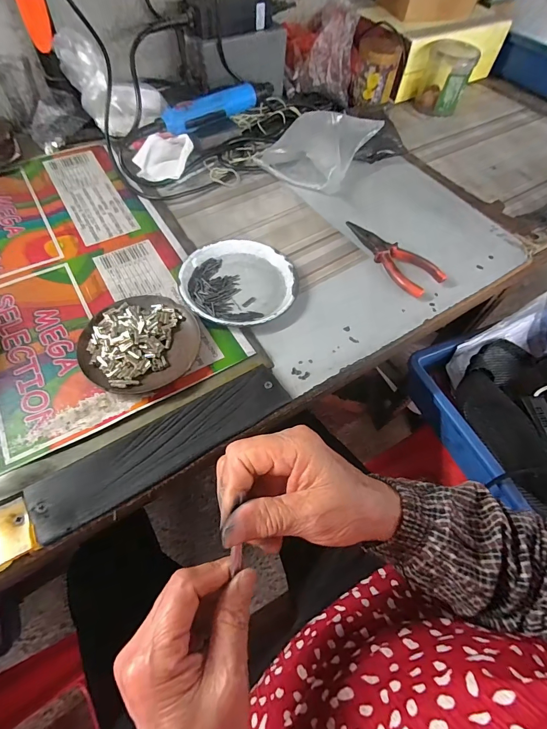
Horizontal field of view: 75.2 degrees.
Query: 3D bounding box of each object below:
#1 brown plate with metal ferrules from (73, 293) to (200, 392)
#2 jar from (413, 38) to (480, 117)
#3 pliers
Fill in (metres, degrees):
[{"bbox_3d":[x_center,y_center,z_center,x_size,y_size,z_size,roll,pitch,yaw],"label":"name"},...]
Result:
[{"bbox_3d":[-0.133,-0.024,0.356,0.111,0.024,0.105,2,58,-4],"label":"brown plate with metal ferrules"},{"bbox_3d":[0.326,-0.546,0.673,0.083,0.106,0.083,2,58,-4],"label":"jar"},{"bbox_3d":[0.151,-0.144,0.457,0.050,0.020,0.143,-26,64,-19],"label":"pliers"}]

